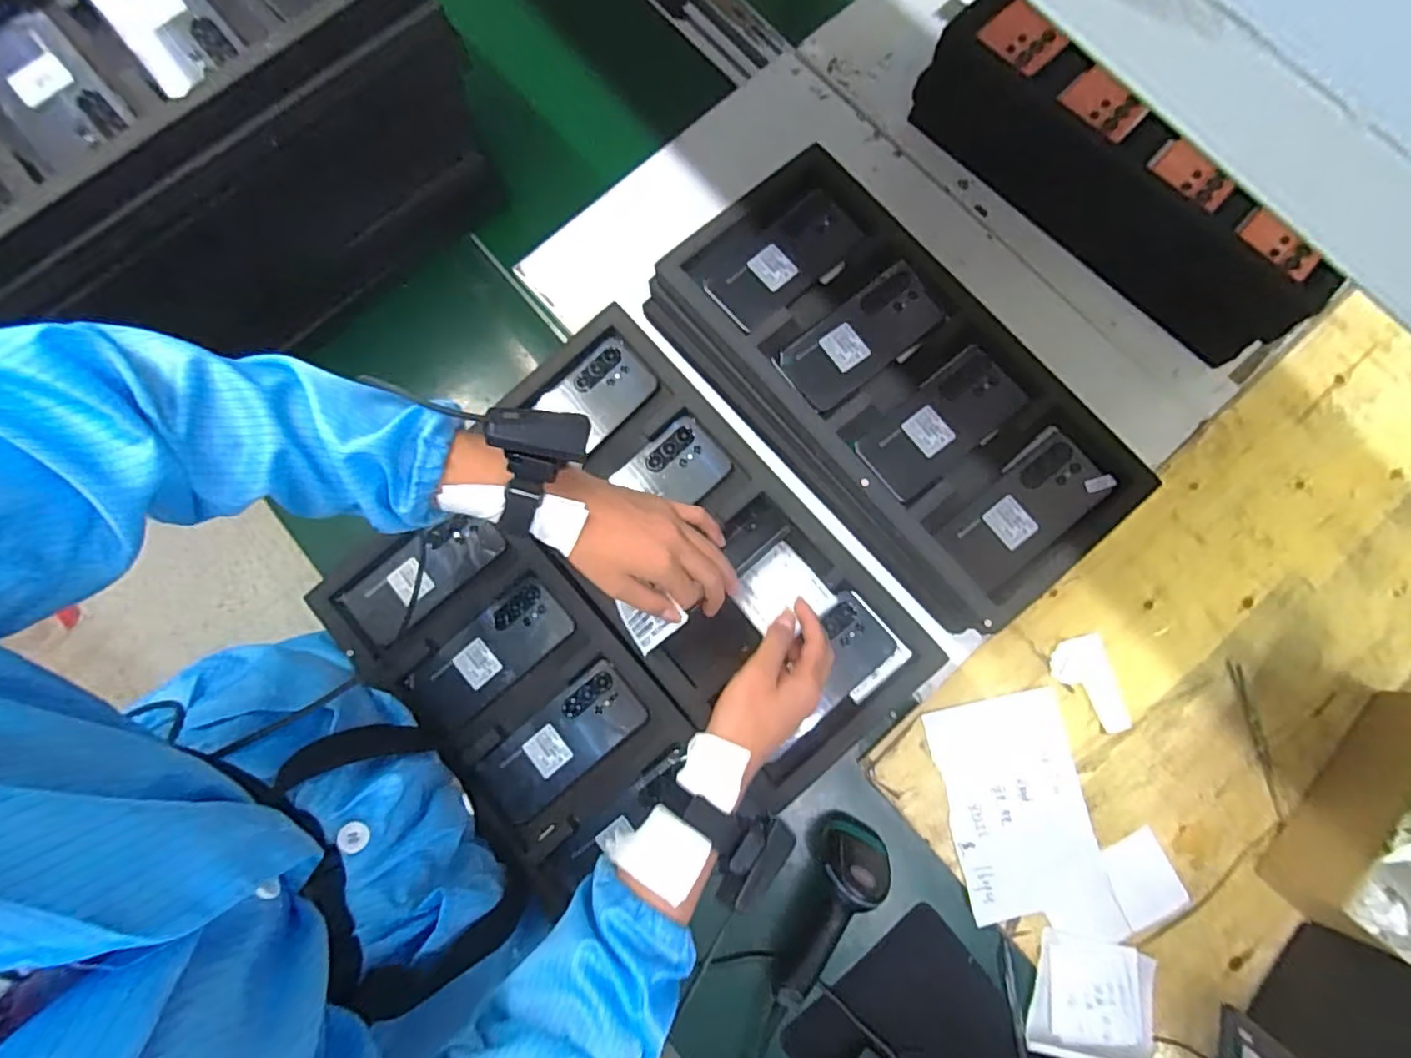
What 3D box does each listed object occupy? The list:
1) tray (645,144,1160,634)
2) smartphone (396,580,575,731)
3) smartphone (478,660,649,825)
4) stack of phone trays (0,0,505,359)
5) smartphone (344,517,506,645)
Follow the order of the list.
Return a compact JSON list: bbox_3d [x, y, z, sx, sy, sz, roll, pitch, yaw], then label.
[{"bbox_3d":[0.182,-0.144,0.611,0.242,0.057,0.480,-40,82,-7],"label":"tray"},{"bbox_3d":[-0.225,0.130,0.628,0.176,0.005,0.071,-38,82,-5],"label":"smartphone"},{"bbox_3d":[-0.143,0.215,0.617,0.171,0.004,0.072,-39,83,-5],"label":"smartphone"},{"bbox_3d":[-0.490,-0.371,0.633,0.470,0.273,0.240,-40,83,-5],"label":"stack of phone trays"},{"bbox_3d":[-0.298,0.045,0.652,0.161,0.012,0.073,-40,82,-7],"label":"smartphone"}]

